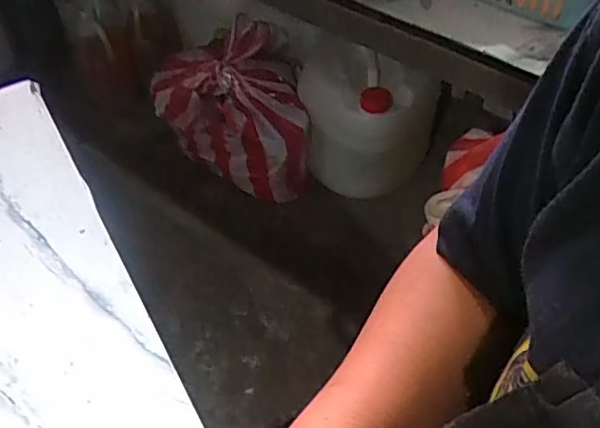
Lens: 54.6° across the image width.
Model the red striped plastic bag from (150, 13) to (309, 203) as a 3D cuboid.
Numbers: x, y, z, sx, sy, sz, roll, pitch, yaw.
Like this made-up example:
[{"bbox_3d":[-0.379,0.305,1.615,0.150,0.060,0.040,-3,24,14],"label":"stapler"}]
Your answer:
[{"bbox_3d":[-0.166,-0.240,1.366,0.318,0.320,0.336,-10,52,-7],"label":"red striped plastic bag"}]

